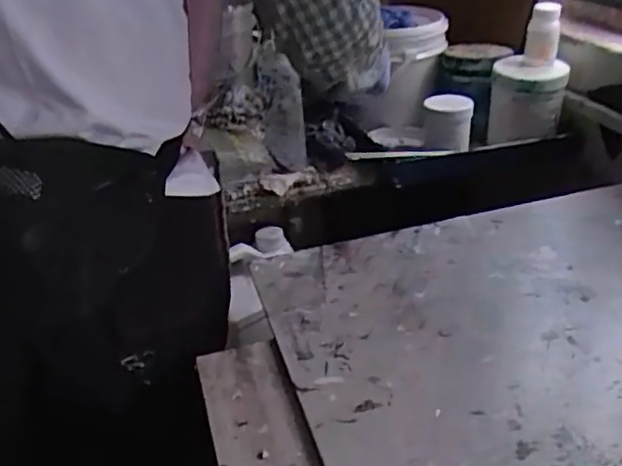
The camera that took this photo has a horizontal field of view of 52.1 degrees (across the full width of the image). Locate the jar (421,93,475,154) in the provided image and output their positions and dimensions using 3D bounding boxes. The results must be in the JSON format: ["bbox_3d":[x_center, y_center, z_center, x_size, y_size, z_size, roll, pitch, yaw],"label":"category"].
[{"bbox_3d":[0.223,-0.179,1.030,0.073,0.081,0.078,-3,30,2],"label":"jar"}]

